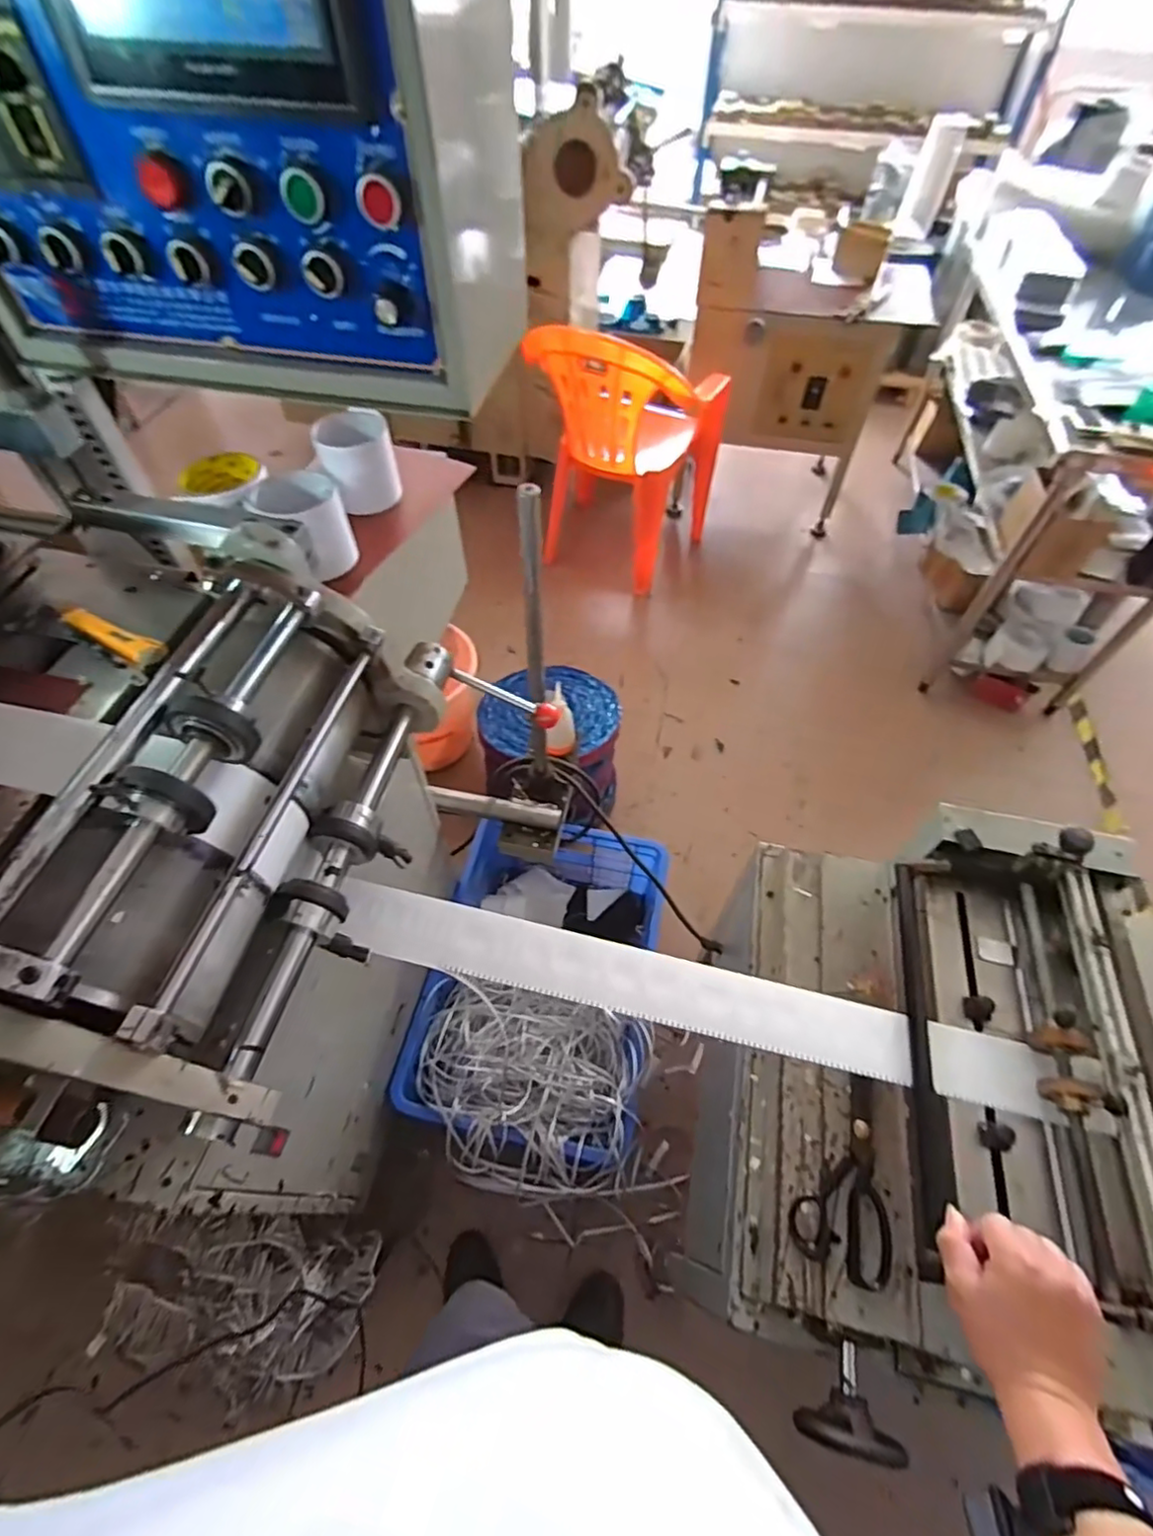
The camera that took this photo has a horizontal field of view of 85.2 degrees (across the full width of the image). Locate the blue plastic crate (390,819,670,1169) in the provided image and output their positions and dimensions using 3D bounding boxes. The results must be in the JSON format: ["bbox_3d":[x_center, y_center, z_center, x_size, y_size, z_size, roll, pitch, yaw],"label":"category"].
[{"bbox_3d":[-0.063,0.434,1.255,0.415,0.217,0.634,10,55,5],"label":"blue plastic crate"}]

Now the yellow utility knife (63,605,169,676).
[{"bbox_3d":[-0.417,-0.117,0.566,0.116,0.017,0.027,24,58,15],"label":"yellow utility knife"}]

